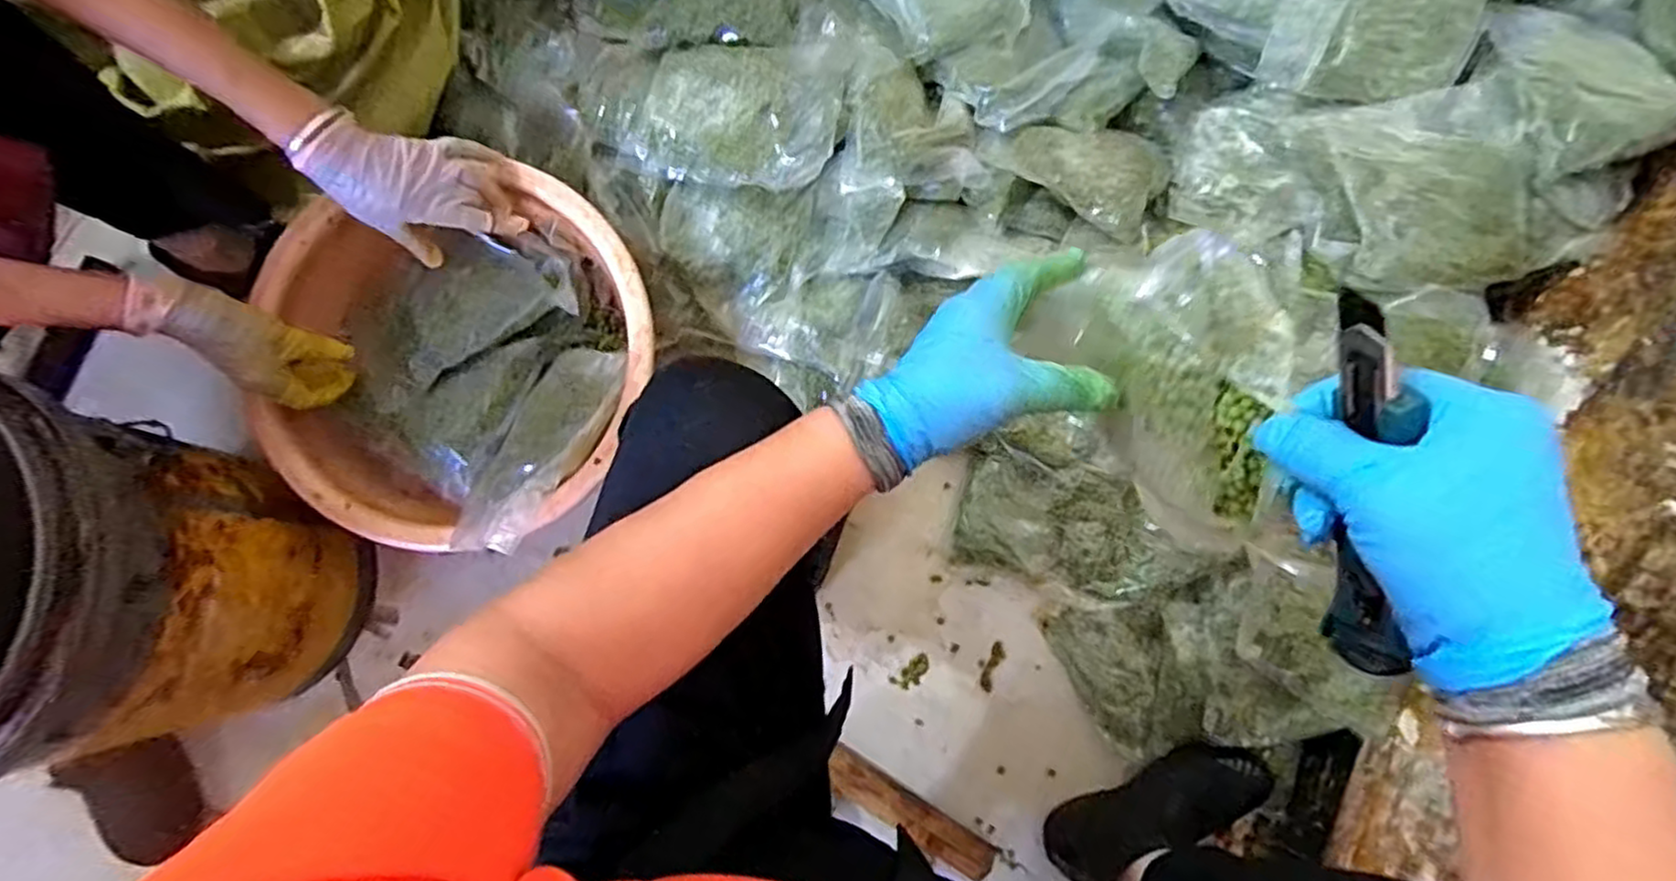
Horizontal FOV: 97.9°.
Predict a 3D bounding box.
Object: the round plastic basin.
[{"bbox_3d":[-0.356,-0.065,0.716,0.340,0.117,0.331,0,79,0],"label":"round plastic basin"}]

